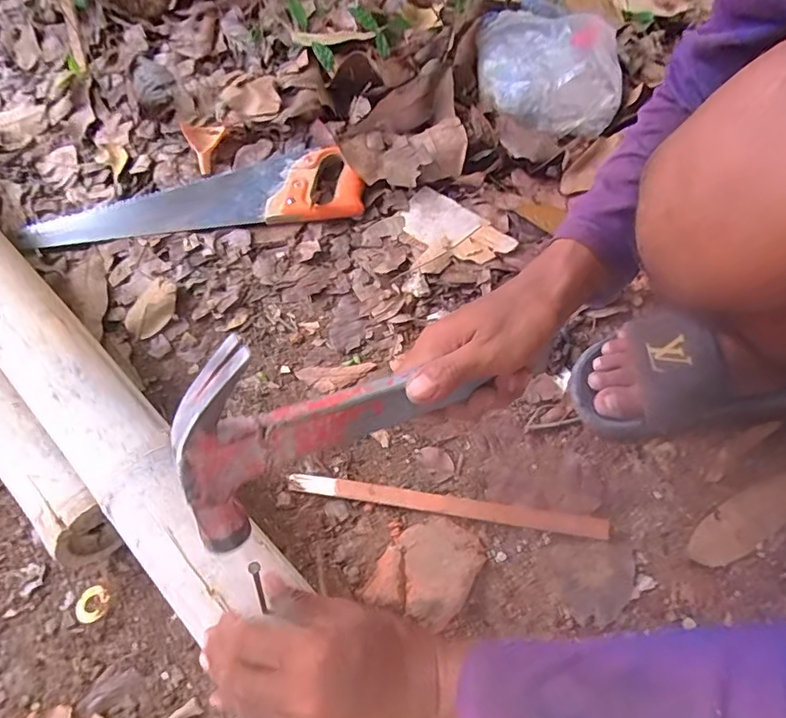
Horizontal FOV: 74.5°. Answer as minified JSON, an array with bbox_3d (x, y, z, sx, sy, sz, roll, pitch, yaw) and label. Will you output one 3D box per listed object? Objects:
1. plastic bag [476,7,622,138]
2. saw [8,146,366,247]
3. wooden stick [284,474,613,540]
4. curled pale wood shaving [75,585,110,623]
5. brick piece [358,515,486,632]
[{"bbox_3d":[0.213,-0.397,0.712,0.191,0.081,0.173,5,65,7],"label":"plastic bag"},{"bbox_3d":[-0.275,-0.215,0.696,0.463,0.042,0.108,-7,63,-1],"label":"saw"},{"bbox_3d":[0.050,0.143,0.506,0.306,0.006,0.019,7,64,6],"label":"wooden stick"},{"bbox_3d":[-0.285,0.232,0.490,0.029,0.004,0.031,6,64,6],"label":"curled pale wood shaving"},{"bbox_3d":[0.033,0.188,0.470,0.080,0.033,0.095,29,68,16],"label":"brick piece"}]

